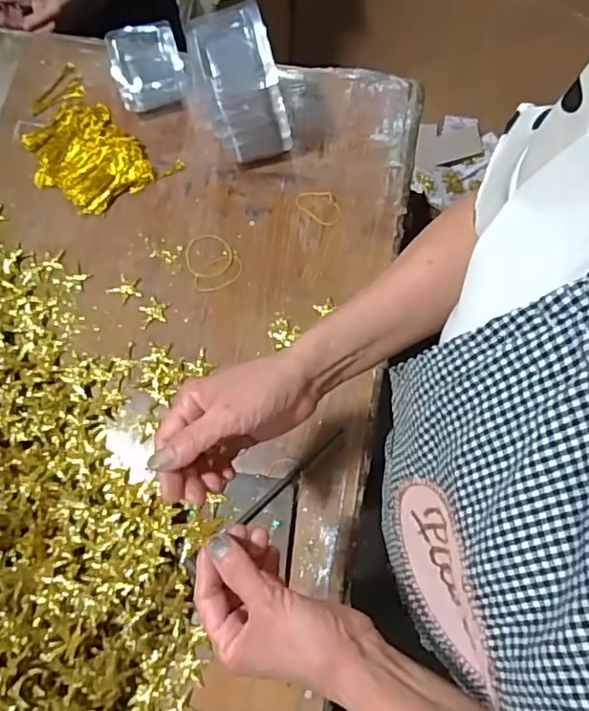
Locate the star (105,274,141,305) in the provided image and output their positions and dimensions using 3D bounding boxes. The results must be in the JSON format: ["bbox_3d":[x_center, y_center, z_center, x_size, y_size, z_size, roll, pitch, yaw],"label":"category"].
[{"bbox_3d":[-0.190,-0.077,0.651,0.035,0.004,0.033,35,77,11],"label":"star"}]

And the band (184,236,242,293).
[{"bbox_3d":[-0.099,-0.116,0.662,0.052,0.004,0.055,0,73,1],"label":"band"}]

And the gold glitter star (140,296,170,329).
[{"bbox_3d":[-0.158,-0.050,0.649,0.033,0.004,0.037,-13,73,-3],"label":"gold glitter star"}]

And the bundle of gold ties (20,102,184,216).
[{"bbox_3d":[-0.247,-0.242,0.698,0.170,0.019,0.122,40,78,12],"label":"bundle of gold ties"}]

